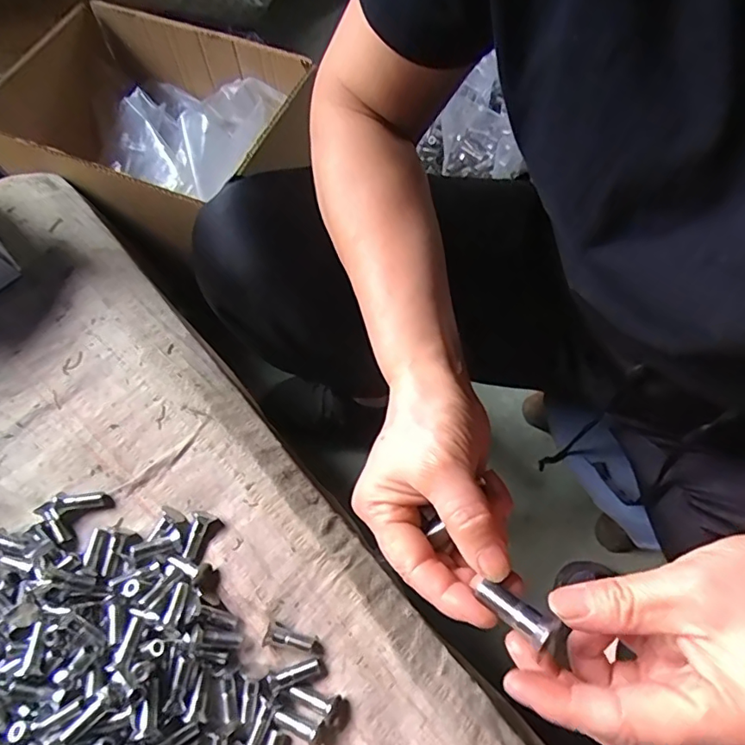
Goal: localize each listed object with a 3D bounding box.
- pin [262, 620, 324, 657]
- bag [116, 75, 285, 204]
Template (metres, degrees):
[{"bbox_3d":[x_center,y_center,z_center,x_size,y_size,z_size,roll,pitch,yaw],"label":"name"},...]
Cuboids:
[{"bbox_3d":[-0.056,0.190,0.377,0.042,0.012,0.011,14,71,11],"label":"pin"},{"bbox_3d":[-0.229,-0.306,0.676,0.202,0.074,0.150,26,73,14],"label":"bag"}]

